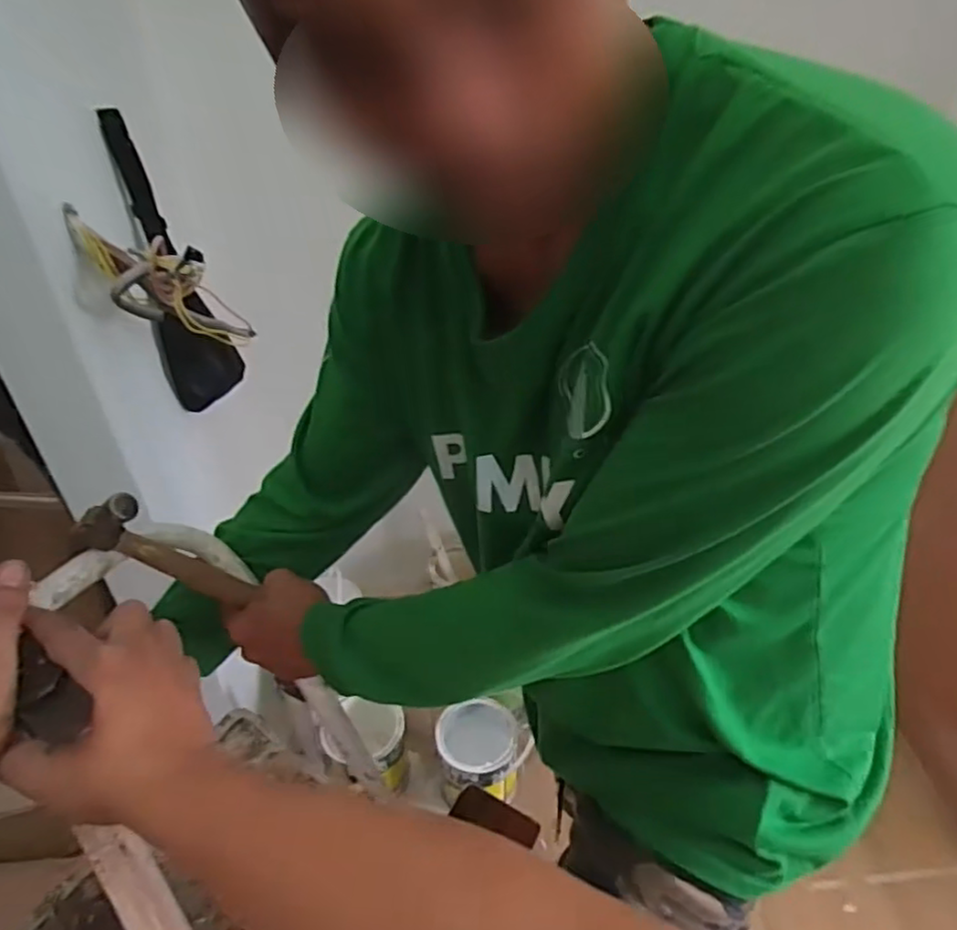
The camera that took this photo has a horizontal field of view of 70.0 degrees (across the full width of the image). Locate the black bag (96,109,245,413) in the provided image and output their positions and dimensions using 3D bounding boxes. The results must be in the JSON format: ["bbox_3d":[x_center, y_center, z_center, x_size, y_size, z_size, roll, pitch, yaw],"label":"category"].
[{"bbox_3d":[-0.458,-0.282,1.011,0.046,0.423,0.135,16,42,21],"label":"black bag"}]

